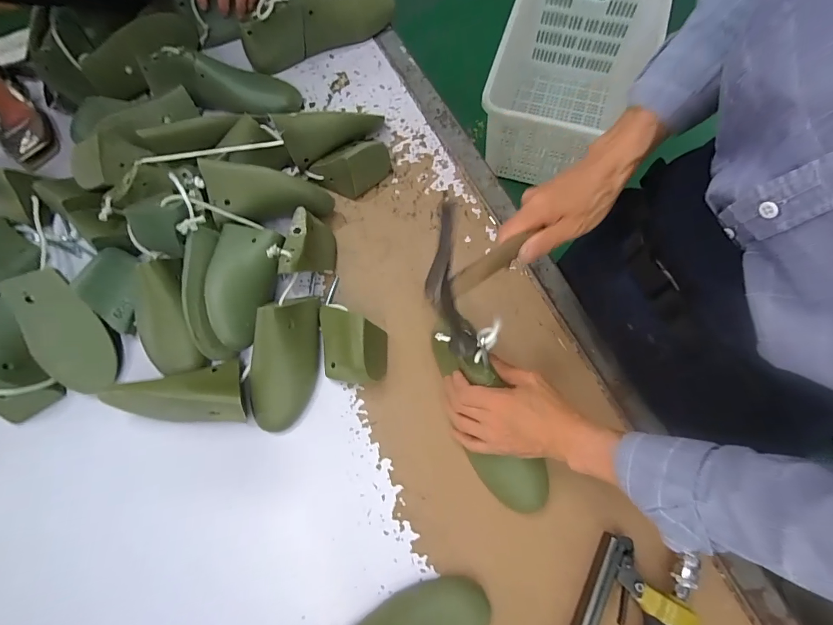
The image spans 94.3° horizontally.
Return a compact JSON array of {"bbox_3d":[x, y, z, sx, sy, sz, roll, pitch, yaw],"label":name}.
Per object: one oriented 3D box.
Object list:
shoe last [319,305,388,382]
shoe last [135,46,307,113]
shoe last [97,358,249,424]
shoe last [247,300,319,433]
[{"bbox_3d":[-0.081,0.043,0.492,0.088,0.056,0.085,5,72,3],"label":"shoe last"},{"bbox_3d":[-0.318,-0.372,0.637,0.251,0.081,0.073,8,72,-8],"label":"shoe last"},{"bbox_3d":[-0.284,0.093,0.468,0.161,0.073,0.074,-2,72,1],"label":"shoe last"},{"bbox_3d":[-0.163,0.059,0.472,0.068,0.048,0.171,8,86,4],"label":"shoe last"}]

